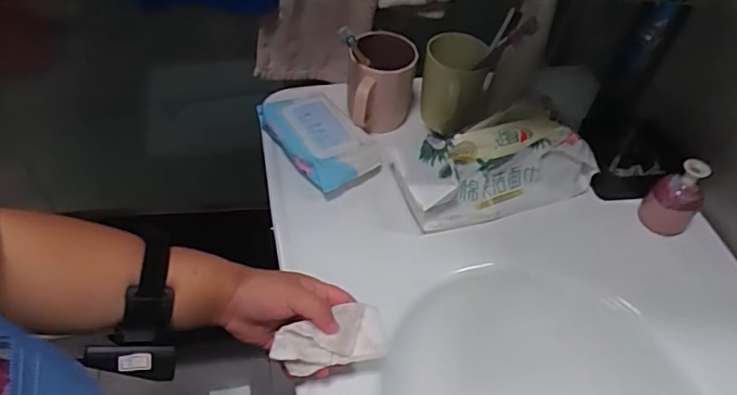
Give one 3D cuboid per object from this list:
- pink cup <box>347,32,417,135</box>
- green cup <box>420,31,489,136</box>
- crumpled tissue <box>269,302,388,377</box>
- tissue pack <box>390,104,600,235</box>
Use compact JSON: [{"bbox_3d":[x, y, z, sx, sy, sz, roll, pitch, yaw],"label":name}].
[{"bbox_3d":[0.015,-0.137,0.688,0.082,0.100,0.100,12,49,2],"label":"pink cup"},{"bbox_3d":[0.107,-0.139,0.684,0.084,0.094,0.097,16,50,5],"label":"green cup"},{"bbox_3d":[-0.030,0.122,0.468,0.102,0.022,0.047,-10,53,-26],"label":"crumpled tissue"},{"bbox_3d":[0.149,-0.045,0.634,0.235,0.104,0.094,-13,53,-18],"label":"tissue pack"}]

